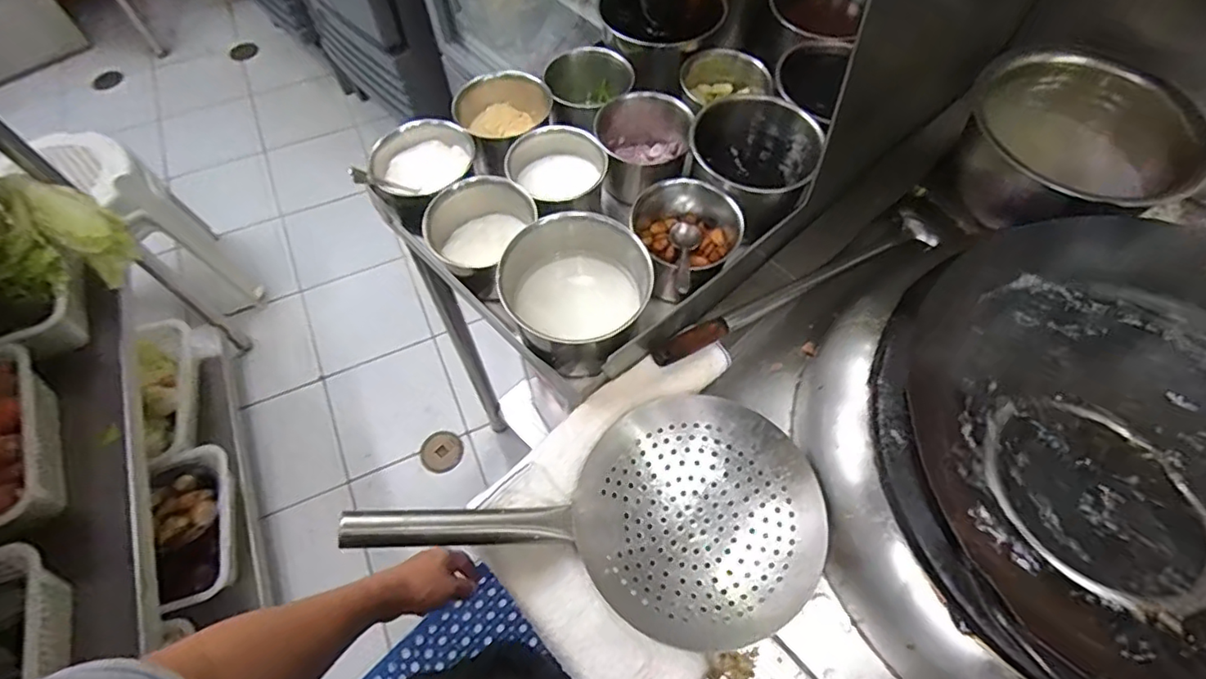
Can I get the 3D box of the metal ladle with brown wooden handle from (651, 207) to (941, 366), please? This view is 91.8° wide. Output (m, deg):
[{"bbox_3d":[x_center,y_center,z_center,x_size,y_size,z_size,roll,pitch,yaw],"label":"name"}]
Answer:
[{"bbox_3d":[0.239,-0.061,0.696,0.417,0.047,0.056,-27,65,-14],"label":"metal ladle with brown wooden handle"}]

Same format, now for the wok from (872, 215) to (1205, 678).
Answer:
[{"bbox_3d":[0.474,0.093,0.502,0.427,0.093,0.416,-2,61,-1],"label":"wok"}]

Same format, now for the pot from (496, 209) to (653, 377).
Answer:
[{"bbox_3d":[-0.030,-0.046,0.641,0.142,0.128,0.141,0,61,0],"label":"pot"}]

